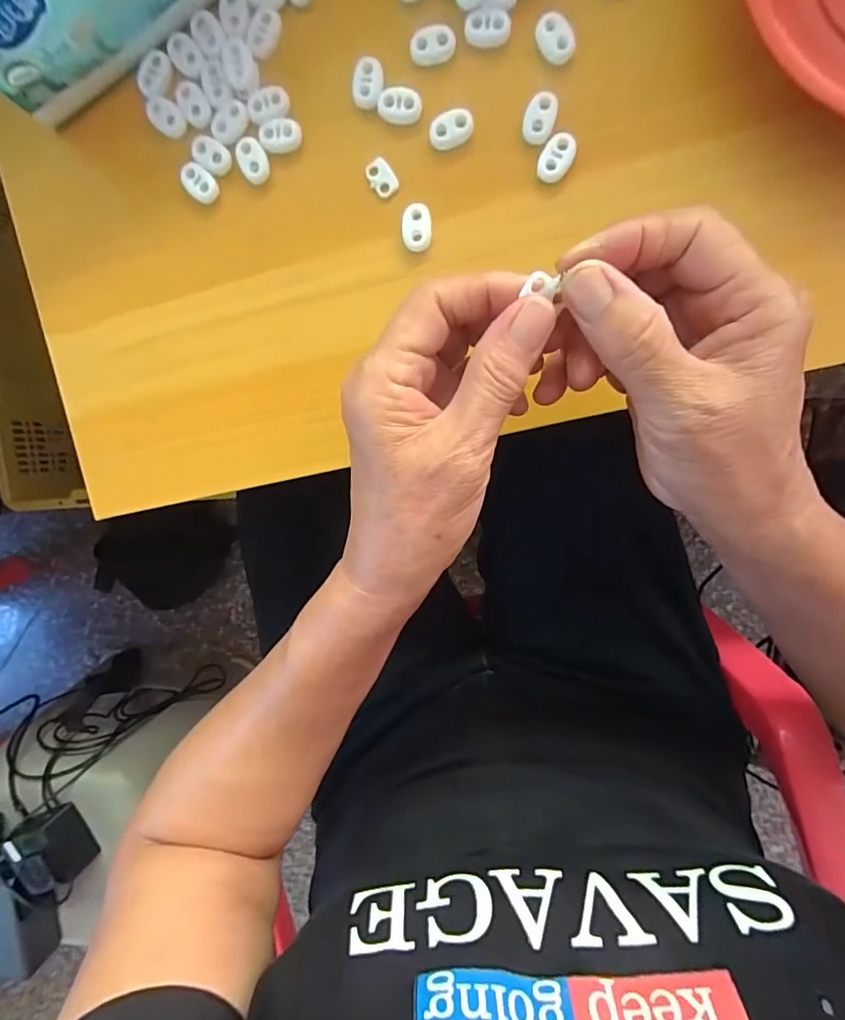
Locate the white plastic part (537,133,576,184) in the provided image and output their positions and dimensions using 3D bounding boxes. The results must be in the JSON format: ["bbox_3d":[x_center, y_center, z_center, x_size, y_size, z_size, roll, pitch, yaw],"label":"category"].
[{"bbox_3d":[0.067,-0.176,0.248,0.015,0.007,0.021,29,100,2],"label":"white plastic part"}]

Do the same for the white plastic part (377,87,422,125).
[{"bbox_3d":[-0.012,-0.206,0.251,0.021,0.007,0.014,12,99,5],"label":"white plastic part"}]

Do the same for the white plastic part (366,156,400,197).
[{"bbox_3d":[-0.021,-0.174,0.258,0.013,0.004,0.018,-35,92,9],"label":"white plastic part"}]

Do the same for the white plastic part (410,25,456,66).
[{"bbox_3d":[0.005,-0.232,0.246,0.022,0.005,0.015,-2,97,7],"label":"white plastic part"}]

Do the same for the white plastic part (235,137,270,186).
[{"bbox_3d":[-0.090,-0.186,0.261,0.014,0.004,0.023,-18,95,8],"label":"white plastic part"}]

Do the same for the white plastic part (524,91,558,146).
[{"bbox_3d":[0.058,-0.194,0.246,0.015,0.007,0.020,16,99,4],"label":"white plastic part"}]

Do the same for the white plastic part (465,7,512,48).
[{"bbox_3d":[0.032,-0.237,0.243,0.022,0.006,0.013,2,98,6],"label":"white plastic part"}]

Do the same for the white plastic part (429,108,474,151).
[{"bbox_3d":[0.015,-0.193,0.250,0.022,0.007,0.014,-17,95,8],"label":"white plastic part"}]

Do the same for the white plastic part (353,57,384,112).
[{"bbox_3d":[-0.027,-0.218,0.251,0.014,0.004,0.023,10,98,5],"label":"white plastic part"}]

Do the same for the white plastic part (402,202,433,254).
[{"bbox_3d":[-0.003,-0.148,0.259,0.015,0.006,0.022,3,98,6],"label":"white plastic part"}]

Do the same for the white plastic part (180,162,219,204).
[{"bbox_3d":[-0.121,-0.177,0.267,0.019,0.007,0.015,43,100,-1],"label":"white plastic part"}]

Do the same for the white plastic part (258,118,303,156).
[{"bbox_3d":[-0.075,-0.196,0.259,0.022,0.004,0.015,-5,97,7],"label":"white plastic part"}]

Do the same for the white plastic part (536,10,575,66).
[{"bbox_3d":[0.065,-0.229,0.241,0.015,0.006,0.022,-32,93,9],"label":"white plastic part"}]

